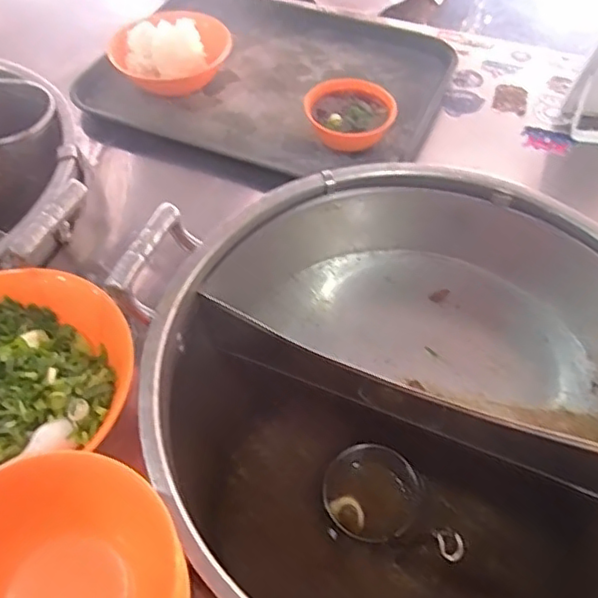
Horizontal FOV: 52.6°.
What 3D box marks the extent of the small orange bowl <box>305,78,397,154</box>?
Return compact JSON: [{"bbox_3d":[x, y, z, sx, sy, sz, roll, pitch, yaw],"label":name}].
[{"bbox_3d":[0.061,-0.219,0.729,0.105,0.047,0.088,1,52,0],"label":"small orange bowl"}]

